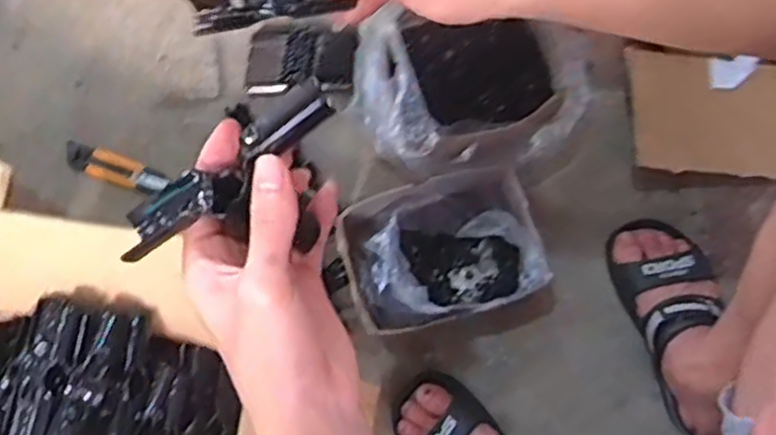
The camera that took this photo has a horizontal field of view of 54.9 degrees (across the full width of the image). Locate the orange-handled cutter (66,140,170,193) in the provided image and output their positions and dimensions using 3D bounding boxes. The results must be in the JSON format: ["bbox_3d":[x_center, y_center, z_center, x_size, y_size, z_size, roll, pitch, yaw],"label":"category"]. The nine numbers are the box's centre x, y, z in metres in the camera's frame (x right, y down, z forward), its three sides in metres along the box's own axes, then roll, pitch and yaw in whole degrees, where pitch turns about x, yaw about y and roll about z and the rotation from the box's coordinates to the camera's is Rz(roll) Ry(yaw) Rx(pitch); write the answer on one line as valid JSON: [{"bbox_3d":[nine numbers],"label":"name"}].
[{"bbox_3d":[-0.336,-0.061,0.927,0.131,0.013,0.036,18,79,5],"label":"orange-handled cutter"}]

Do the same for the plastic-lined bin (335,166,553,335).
[{"bbox_3d":[0.057,0.040,0.852,0.207,0.105,0.155,-17,78,-2],"label":"plastic-lined bin"}]

